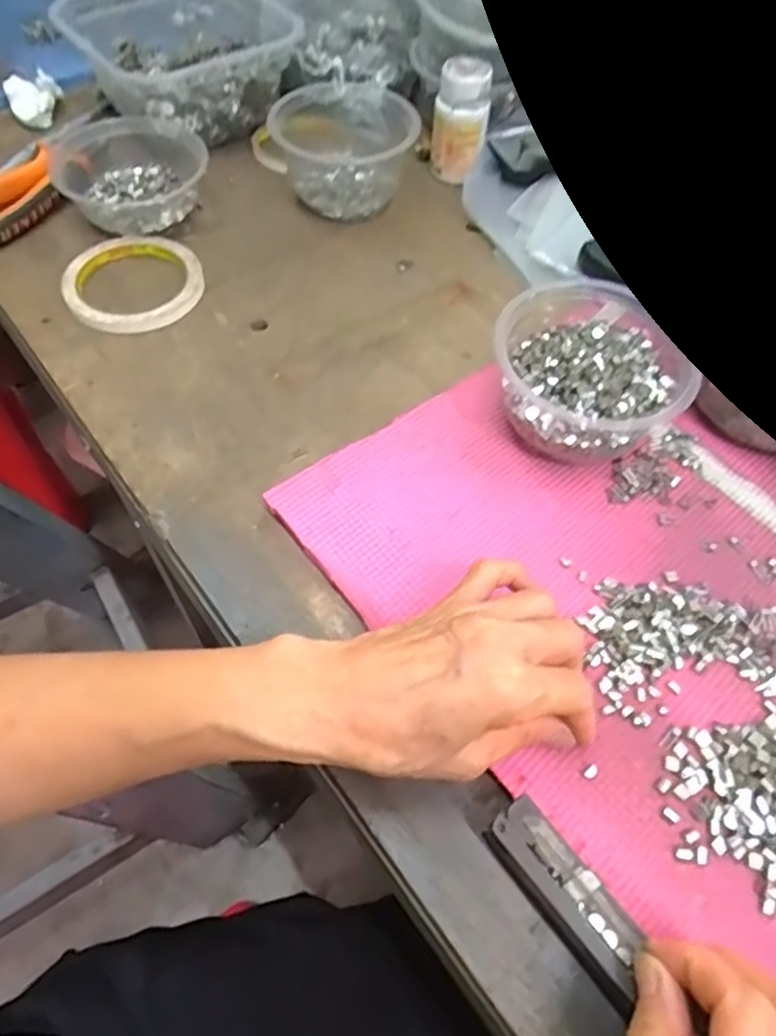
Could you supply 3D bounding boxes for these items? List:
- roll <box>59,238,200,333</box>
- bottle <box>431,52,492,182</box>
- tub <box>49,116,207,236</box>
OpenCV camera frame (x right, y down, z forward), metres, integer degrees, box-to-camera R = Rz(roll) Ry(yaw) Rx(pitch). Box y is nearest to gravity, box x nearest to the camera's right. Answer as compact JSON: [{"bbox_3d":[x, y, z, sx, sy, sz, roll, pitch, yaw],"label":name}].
[{"bbox_3d":[-0.186,-0.172,0.495,0.096,0.016,0.095,0,58,-1],"label":"roll"},{"bbox_3d":[0.060,-0.327,0.559,0.044,0.080,0.046,5,58,2],"label":"bottle"},{"bbox_3d":[-0.203,-0.272,0.541,0.117,0.043,0.119,0,58,-1],"label":"tub"}]

